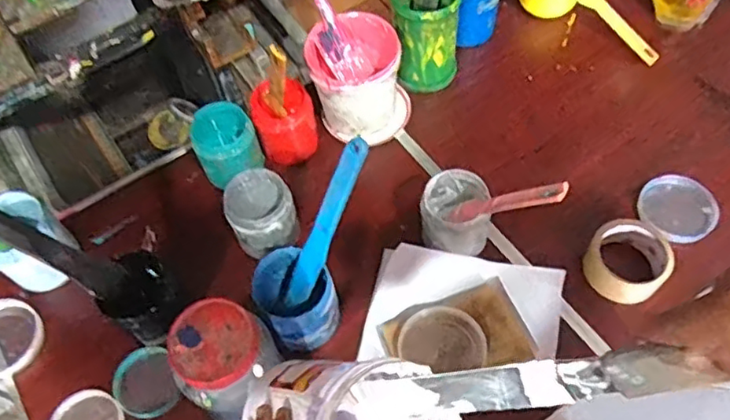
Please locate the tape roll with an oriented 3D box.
[{"bbox_3d":[0.320,0.055,0.741,0.091,0.044,0.095,-1,60,2],"label":"tape roll"}]

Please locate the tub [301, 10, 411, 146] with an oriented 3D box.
[{"bbox_3d":[-0.009,-0.185,0.864,0.127,0.128,0.123,-1,60,2],"label":"tub"}]

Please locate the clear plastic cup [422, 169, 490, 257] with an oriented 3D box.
[{"bbox_3d":[0.115,0.000,0.758,0.083,0.094,0.087,-1,60,2],"label":"clear plastic cup"}]

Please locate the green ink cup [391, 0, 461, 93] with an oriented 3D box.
[{"bbox_3d":[0.088,-0.256,0.887,0.097,0.138,0.101,5,61,6],"label":"green ink cup"}]

